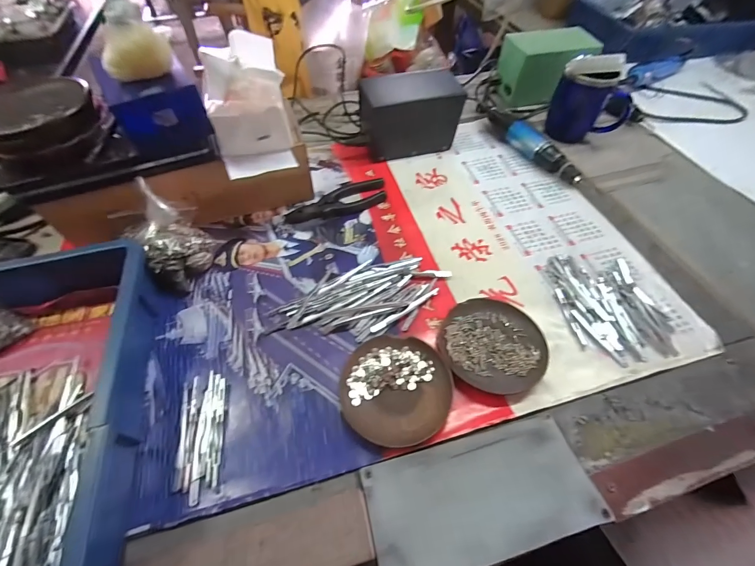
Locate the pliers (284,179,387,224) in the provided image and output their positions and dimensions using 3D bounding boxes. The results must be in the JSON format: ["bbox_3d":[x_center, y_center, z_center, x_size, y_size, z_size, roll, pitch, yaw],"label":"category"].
[{"bbox_3d":[-0.062,-0.128,0.528,0.165,0.019,0.059,-24,56,-16],"label":"pliers"}]

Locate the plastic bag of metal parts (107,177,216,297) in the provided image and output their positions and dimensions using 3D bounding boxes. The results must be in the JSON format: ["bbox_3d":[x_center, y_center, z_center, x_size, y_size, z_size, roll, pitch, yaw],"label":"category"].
[{"bbox_3d":[-0.264,-0.059,0.433,0.087,0.098,0.111,-34,59,-22],"label":"plastic bag of metal parts"}]

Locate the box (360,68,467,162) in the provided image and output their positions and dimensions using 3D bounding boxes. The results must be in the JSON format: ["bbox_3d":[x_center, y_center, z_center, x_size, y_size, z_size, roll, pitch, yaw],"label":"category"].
[{"bbox_3d":[0.057,-0.287,0.588,0.163,0.116,0.076,-8,53,-5],"label":"box"}]

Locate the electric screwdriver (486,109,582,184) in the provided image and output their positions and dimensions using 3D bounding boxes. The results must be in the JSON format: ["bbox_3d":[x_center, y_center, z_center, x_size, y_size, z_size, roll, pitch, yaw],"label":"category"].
[{"bbox_3d":[0.269,-0.238,0.591,0.031,0.047,0.198,-28,57,-19],"label":"electric screwdriver"}]

